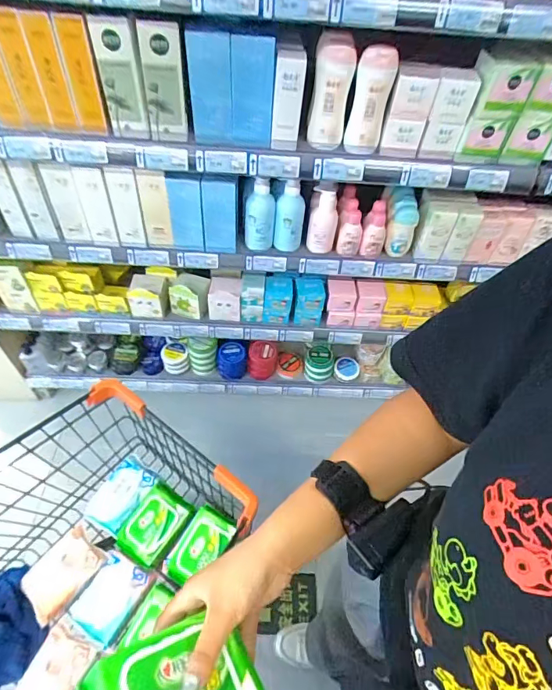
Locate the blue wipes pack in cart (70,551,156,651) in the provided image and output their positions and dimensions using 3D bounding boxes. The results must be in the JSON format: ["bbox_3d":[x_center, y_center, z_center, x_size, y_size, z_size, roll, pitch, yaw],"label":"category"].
[{"bbox_3d":[-0.283,0.432,0.753,0.094,0.032,0.123,27,58,15],"label":"blue wipes pack in cart"}]

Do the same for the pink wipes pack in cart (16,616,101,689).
[{"bbox_3d":[-0.354,0.534,0.703,0.101,0.045,0.129,19,75,22],"label":"pink wipes pack in cart"}]

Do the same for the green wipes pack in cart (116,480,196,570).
[{"bbox_3d":[-0.223,0.323,0.795,0.102,0.035,0.127,31,59,17],"label":"green wipes pack in cart"}]

